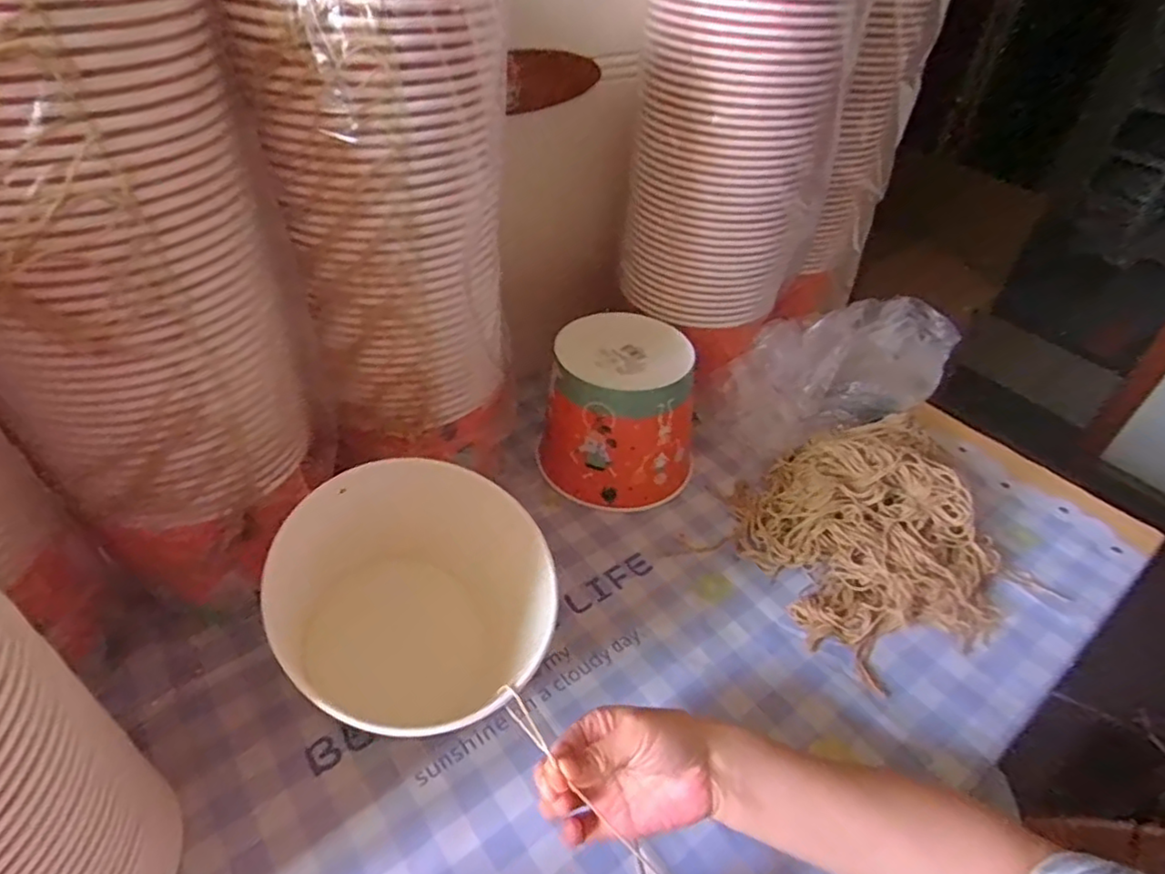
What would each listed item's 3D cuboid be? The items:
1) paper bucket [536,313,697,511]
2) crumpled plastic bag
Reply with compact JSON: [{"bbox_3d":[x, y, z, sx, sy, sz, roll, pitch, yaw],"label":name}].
[{"bbox_3d":[0.041,-0.024,0.625,0.145,0.134,0.138,3,42,-2],"label":"paper bucket"},{"bbox_3d":[0.283,-0.071,0.690,0.335,0.100,0.103,-18,46,-23],"label":"crumpled plastic bag"}]

